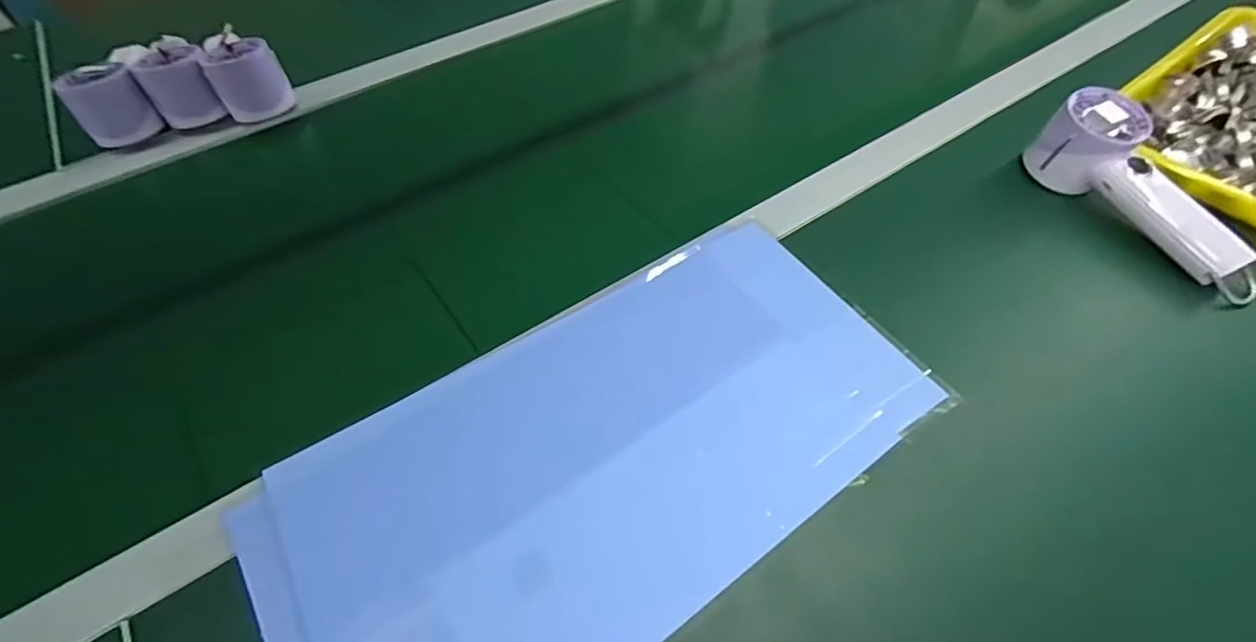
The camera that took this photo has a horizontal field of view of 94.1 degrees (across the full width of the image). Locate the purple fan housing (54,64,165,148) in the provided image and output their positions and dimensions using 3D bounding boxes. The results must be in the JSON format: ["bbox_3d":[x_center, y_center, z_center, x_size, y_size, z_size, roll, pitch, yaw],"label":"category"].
[{"bbox_3d":[-0.514,-0.216,0.578,0.065,0.064,0.048,-33,58,-21],"label":"purple fan housing"}]

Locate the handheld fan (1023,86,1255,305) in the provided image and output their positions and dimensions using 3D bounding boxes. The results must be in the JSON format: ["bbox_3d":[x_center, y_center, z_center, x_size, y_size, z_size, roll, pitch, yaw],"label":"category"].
[{"bbox_3d":[0.410,-0.094,0.465,0.058,0.065,0.192,-25,69,-16],"label":"handheld fan"}]

